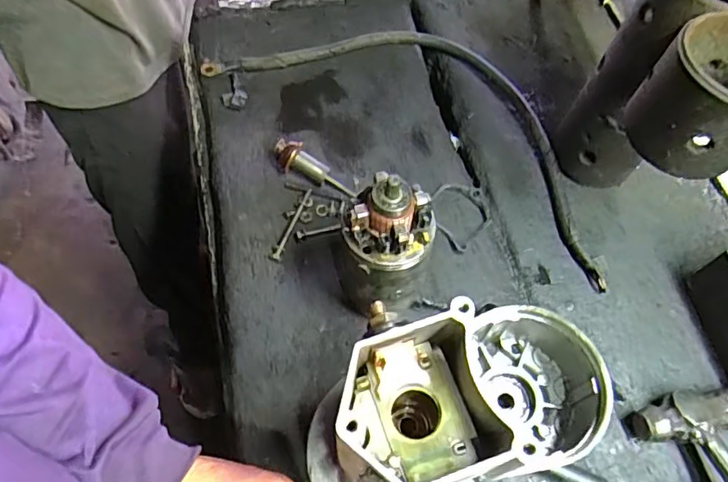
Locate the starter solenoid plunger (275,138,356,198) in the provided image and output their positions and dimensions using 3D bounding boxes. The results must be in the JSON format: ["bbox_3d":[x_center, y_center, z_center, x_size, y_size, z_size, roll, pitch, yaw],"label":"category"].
[{"bbox_3d":[-0.052,-0.073,0.573,0.094,0.021,0.026,32,65,-2],"label":"starter solenoid plunger"}]

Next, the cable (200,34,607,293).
[{"bbox_3d":[0.075,-0.150,0.612,0.484,0.016,0.198,31,64,12],"label":"cable"}]

